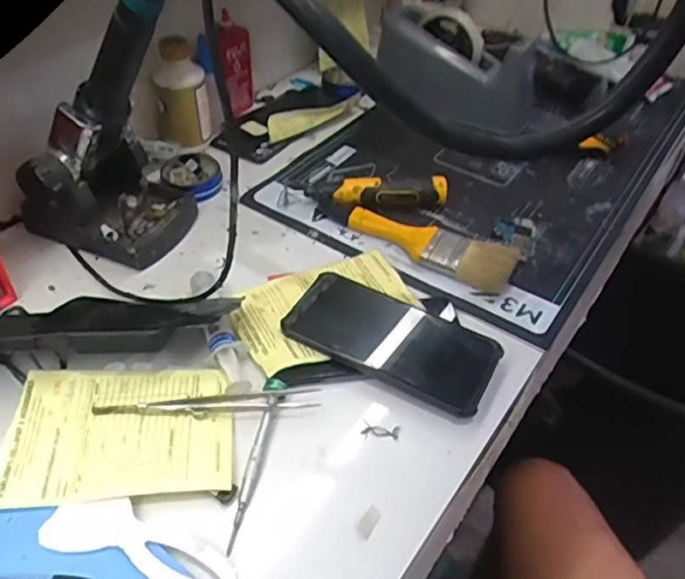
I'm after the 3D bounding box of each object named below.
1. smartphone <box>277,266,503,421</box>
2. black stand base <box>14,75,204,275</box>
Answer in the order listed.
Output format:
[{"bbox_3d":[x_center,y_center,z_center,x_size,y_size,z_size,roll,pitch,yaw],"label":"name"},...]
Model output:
[{"bbox_3d":[0.041,0.037,0.494,0.162,0.012,0.084,26,46,15],"label":"smartphone"},{"bbox_3d":[-0.206,-0.100,0.547,0.141,0.133,0.108,-26,51,-27],"label":"black stand base"}]

